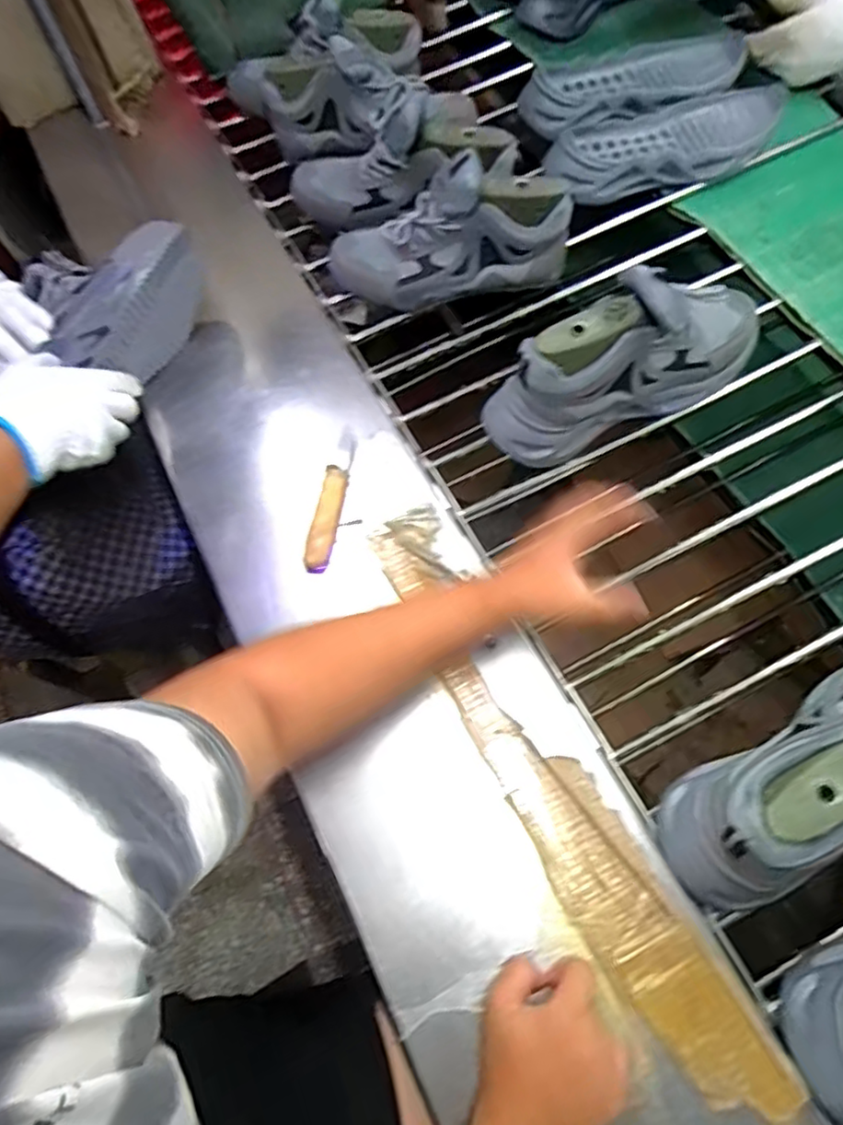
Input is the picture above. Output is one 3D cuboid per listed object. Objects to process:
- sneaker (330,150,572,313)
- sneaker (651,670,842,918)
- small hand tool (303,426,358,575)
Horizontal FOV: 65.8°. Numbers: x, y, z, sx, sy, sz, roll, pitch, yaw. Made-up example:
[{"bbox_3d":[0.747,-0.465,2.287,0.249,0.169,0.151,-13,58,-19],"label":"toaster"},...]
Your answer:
[{"bbox_3d":[0.026,-0.395,0.791,0.296,0.148,0.092,-9,65,11],"label":"sneaker"},{"bbox_3d":[0.326,0.139,0.471,0.291,0.141,0.092,-29,68,-11],"label":"sneaker"},{"bbox_3d":[-0.089,-0.072,0.664,0.025,0.019,0.167,9,66,6],"label":"small hand tool"}]

